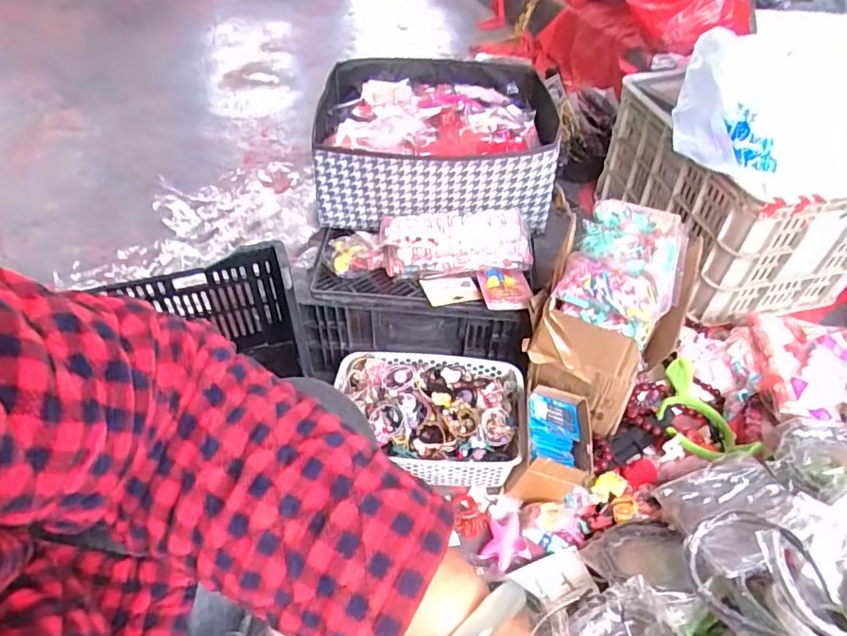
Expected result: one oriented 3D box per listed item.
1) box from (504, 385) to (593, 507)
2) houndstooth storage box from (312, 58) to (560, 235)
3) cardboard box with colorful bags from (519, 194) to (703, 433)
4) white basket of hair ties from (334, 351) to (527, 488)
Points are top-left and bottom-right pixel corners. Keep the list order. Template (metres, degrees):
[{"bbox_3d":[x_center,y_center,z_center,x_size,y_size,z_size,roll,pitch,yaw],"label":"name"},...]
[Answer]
[{"bbox_3d":[0.196,0.193,0.818,0.102,0.097,0.142,14,46,13],"label":"box"},{"bbox_3d":[0.013,-0.328,1.015,0.400,0.177,0.395,-1,45,-2],"label":"houndstooth storage box"},{"bbox_3d":[0.296,-0.017,0.869,0.195,0.229,0.313,23,49,21],"label":"cardboard box with colorful bags"},{"bbox_3d":[0.009,0.154,0.867,0.279,0.094,0.202,2,45,1],"label":"white basket of hair ties"}]

